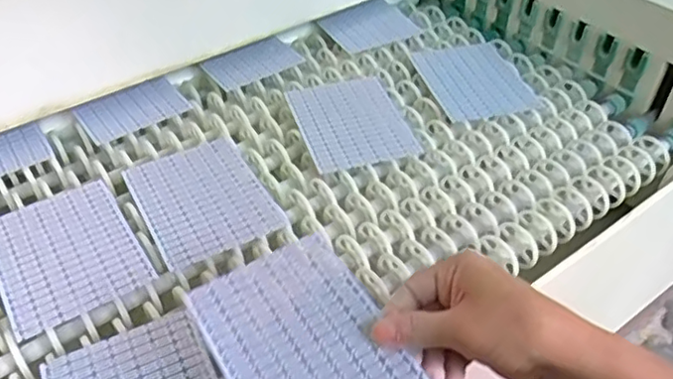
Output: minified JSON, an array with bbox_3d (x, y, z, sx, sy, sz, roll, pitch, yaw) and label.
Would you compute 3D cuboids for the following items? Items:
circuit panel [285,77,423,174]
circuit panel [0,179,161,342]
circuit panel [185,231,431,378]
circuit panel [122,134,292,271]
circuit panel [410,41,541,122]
[{"bbox_3d":[0.015,-0.069,0.604,0.104,0.009,0.133,-12,45,-13],"label":"circuit panel"},{"bbox_3d":[-0.211,0.045,0.473,0.100,0.004,0.129,-25,50,-25],"label":"circuit panel"},{"bbox_3d":[-0.020,0.092,0.372,0.098,0.004,0.127,-25,56,-22],"label":"circuit panel"},{"bbox_3d":[-0.114,0.005,0.521,0.103,0.005,0.128,-22,48,-22],"label":"circuit panel"},{"bbox_3d":[0.149,-0.124,0.663,0.105,0.009,0.136,-10,43,-11],"label":"circuit panel"}]

